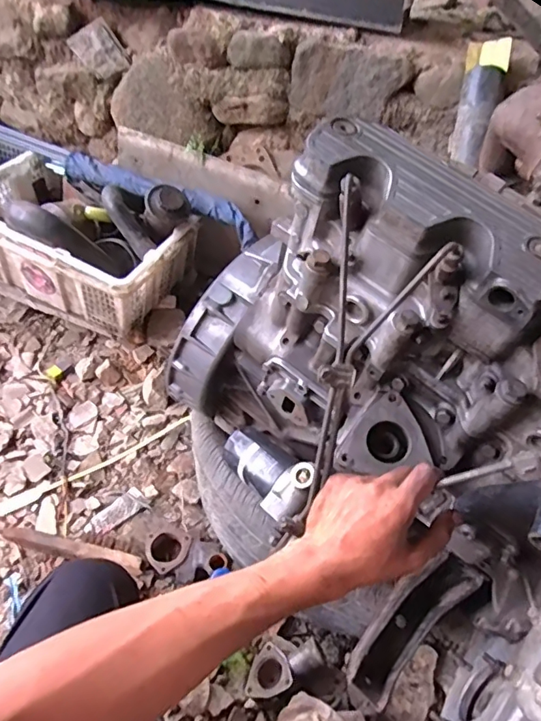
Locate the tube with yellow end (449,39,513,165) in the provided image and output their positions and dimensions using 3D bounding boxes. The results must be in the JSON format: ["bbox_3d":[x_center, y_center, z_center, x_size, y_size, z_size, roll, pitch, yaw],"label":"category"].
[{"bbox_3d":[0.390,-0.488,0.939,0.076,0.066,0.259,14,85,7],"label":"tube with yellow end"}]

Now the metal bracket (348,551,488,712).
[{"bbox_3d":[0.188,0.338,0.664,0.073,0.099,0.212,40,93,28],"label":"metal bracket"}]

